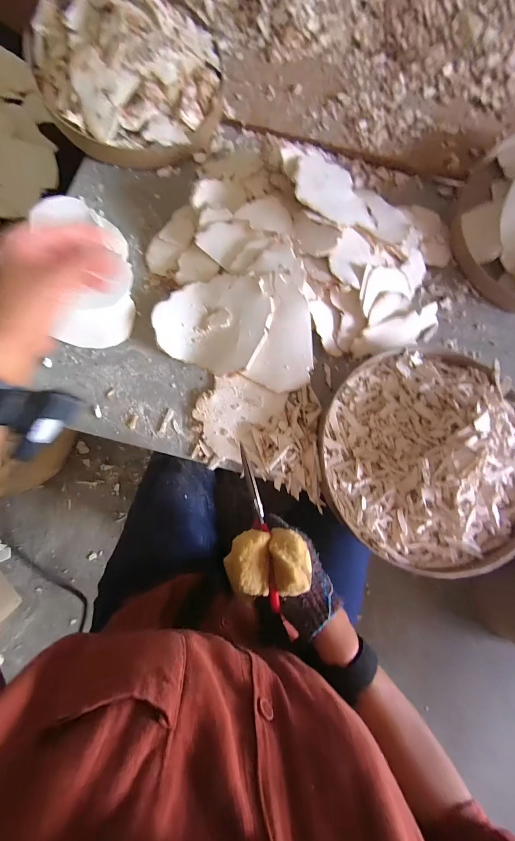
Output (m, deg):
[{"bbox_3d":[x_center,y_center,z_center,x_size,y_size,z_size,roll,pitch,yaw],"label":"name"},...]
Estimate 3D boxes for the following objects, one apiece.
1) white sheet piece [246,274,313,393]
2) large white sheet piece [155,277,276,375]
[{"bbox_3d":[0.046,-0.119,0.450,0.083,0.004,0.149,17,95,6],"label":"white sheet piece"},{"bbox_3d":[-0.065,-0.151,0.456,0.151,0.027,0.141,23,80,2],"label":"large white sheet piece"}]

